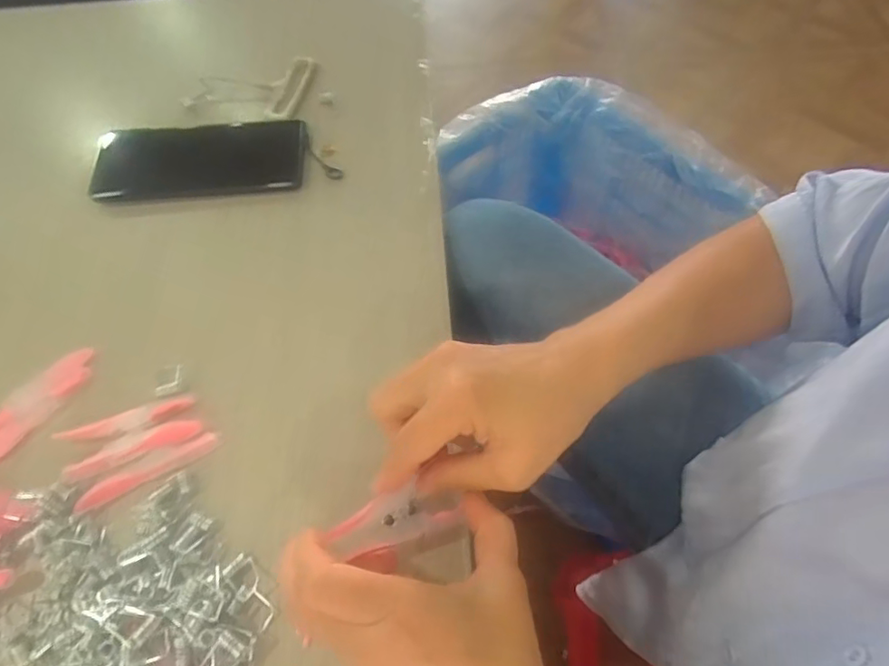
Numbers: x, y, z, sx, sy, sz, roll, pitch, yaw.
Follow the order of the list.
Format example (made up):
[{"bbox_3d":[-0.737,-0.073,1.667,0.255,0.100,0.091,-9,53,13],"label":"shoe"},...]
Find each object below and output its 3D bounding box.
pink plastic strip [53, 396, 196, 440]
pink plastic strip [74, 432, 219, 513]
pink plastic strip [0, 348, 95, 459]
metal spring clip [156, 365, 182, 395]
[{"bbox_3d":[-0.190,0.052,0.331,0.078,0.004,0.013,-14,61,-9],"label":"pink plastic strip"},{"bbox_3d":[-0.169,0.078,0.316,0.080,0.004,0.012,-24,63,-14],"label":"pink plastic strip"},{"bbox_3d":[-0.250,0.041,0.335,0.029,0.004,0.082,31,64,16],"label":"pink plastic strip"},{"bbox_3d":[-0.172,0.028,0.344,0.015,0.004,0.019,-9,61,-6],"label":"metal spring clip"}]

